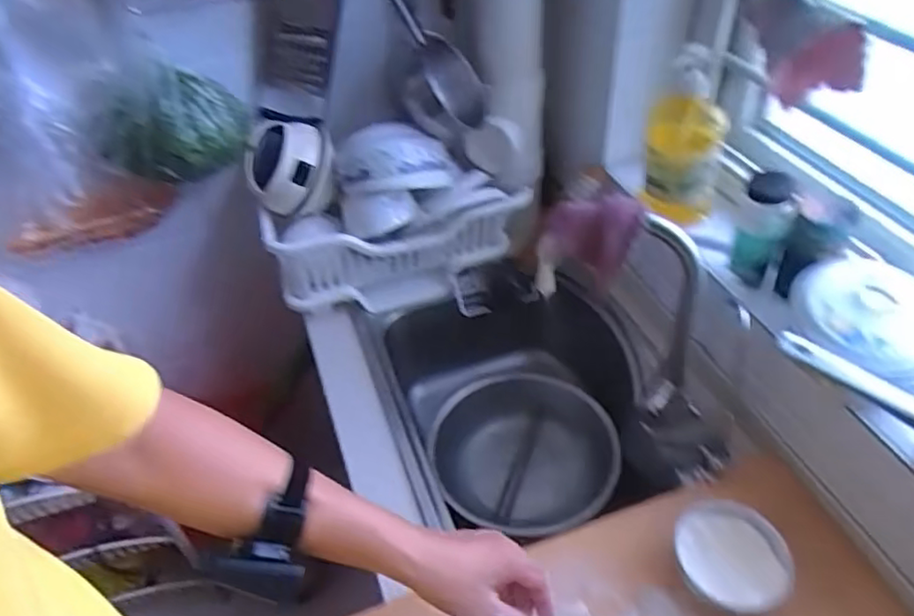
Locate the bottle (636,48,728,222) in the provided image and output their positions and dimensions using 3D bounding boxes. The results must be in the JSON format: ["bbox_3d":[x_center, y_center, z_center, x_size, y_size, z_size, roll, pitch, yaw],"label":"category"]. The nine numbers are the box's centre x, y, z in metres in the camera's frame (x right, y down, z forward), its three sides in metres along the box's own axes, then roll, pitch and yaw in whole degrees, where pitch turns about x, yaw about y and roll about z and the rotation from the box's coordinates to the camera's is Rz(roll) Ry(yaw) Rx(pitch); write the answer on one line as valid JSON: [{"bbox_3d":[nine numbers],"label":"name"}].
[{"bbox_3d":[0.335,-0.255,0.942,0.110,0.253,0.085,13,47,18],"label":"bottle"}]

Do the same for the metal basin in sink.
[{"bbox_3d":[0.127,0.266,1.169,0.343,0.130,0.274,-1,64,24],"label":"metal basin in sink"}]

